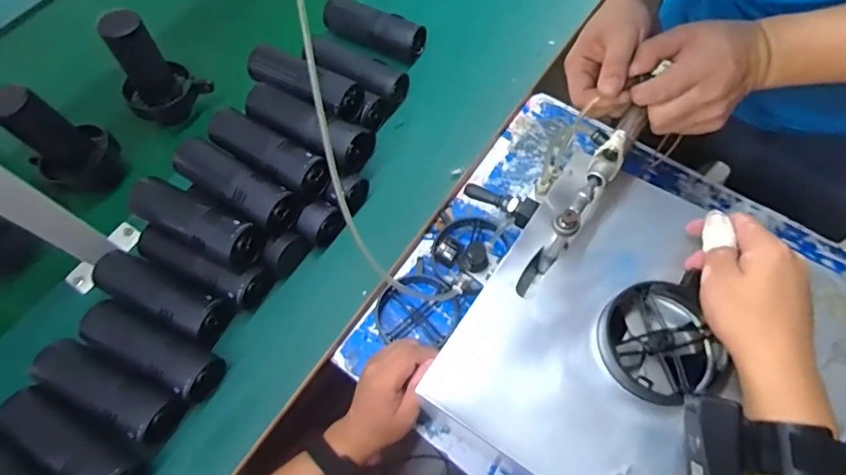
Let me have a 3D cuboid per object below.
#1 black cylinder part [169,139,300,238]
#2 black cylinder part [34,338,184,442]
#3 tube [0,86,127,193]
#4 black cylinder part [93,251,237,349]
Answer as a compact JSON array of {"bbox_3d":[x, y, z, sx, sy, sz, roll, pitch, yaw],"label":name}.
[{"bbox_3d":[-0.231,-0.068,0.574,0.158,0.056,0.058,33,70,17],"label":"black cylinder part"},{"bbox_3d":[-0.346,0.169,0.536,0.154,0.056,0.055,22,67,13],"label":"black cylinder part"},{"bbox_3d":[-0.468,-0.130,0.613,0.091,0.146,0.089,31,70,17],"label":"tube"},{"bbox_3d":[-0.315,0.072,0.582,0.170,0.050,0.056,23,68,14],"label":"black cylinder part"}]

